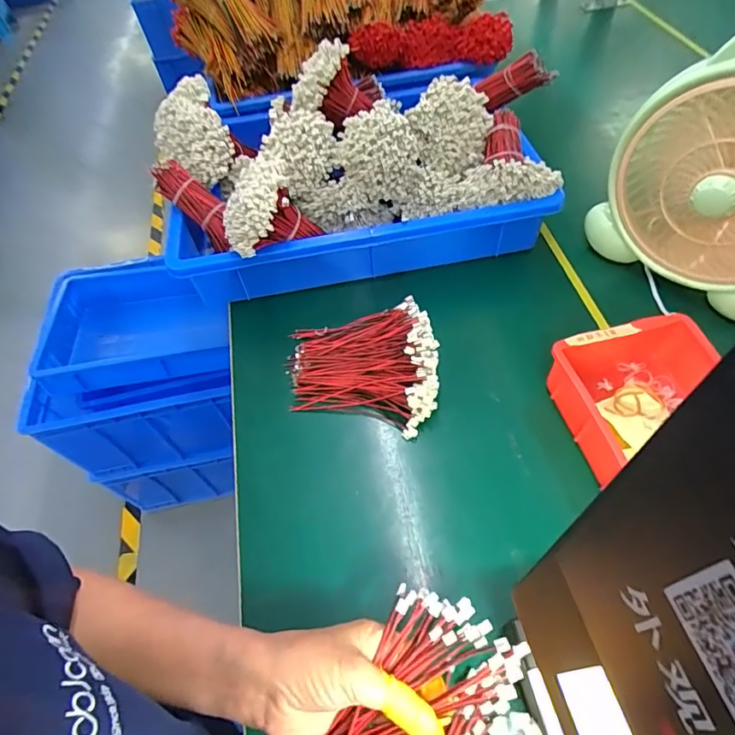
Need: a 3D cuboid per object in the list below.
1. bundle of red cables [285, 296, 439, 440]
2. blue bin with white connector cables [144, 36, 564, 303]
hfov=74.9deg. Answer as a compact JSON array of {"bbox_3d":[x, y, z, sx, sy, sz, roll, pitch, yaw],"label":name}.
[{"bbox_3d":[-0.007,-0.007,0.477,0.149,0.042,0.142,-3,56,3],"label":"bundle of red cables"},{"bbox_3d":[-0.019,-0.247,0.578,0.419,0.163,0.280,-16,55,-4],"label":"blue bin with white connector cables"}]

